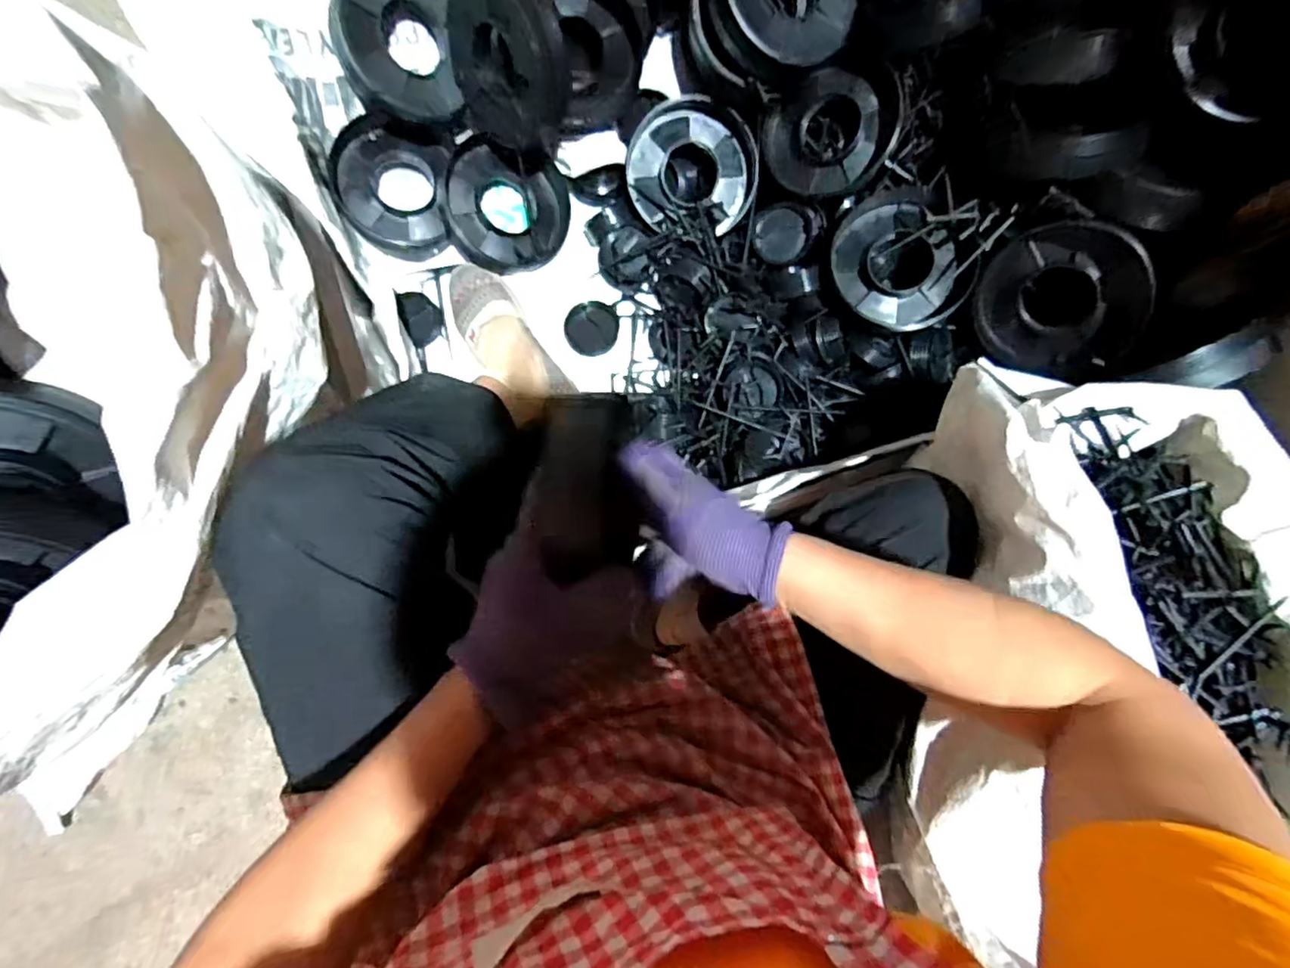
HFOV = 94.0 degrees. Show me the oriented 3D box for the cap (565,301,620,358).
[{"bbox_3d":[-0.066,-0.198,0.766,0.068,0.018,0.063,1,84,-7],"label":"cap"}]

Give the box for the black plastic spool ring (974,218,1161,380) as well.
[{"bbox_3d":[0.437,-0.190,0.637,0.150,0.035,0.156,15,118,30],"label":"black plastic spool ring"}]

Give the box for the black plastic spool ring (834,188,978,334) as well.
[{"bbox_3d":[0.298,-0.254,0.699,0.150,0.076,0.157,-12,100,19],"label":"black plastic spool ring"}]

